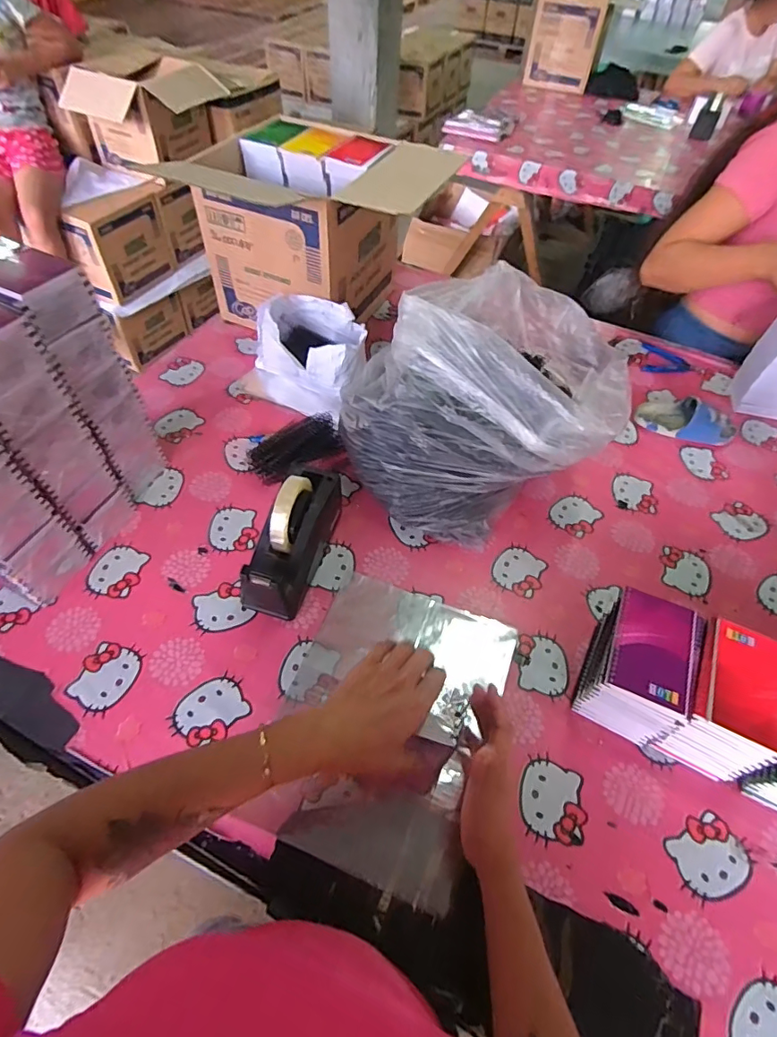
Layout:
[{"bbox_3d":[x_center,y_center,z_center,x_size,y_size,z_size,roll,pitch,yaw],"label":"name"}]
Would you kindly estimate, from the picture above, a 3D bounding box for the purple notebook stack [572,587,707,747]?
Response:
[{"bbox_3d":[0.294,0.187,0.603,0.107,0.129,0.150,21,55,11],"label":"purple notebook stack"}]

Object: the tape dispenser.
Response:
[{"bbox_3d":[-0.133,0.026,0.701,0.074,0.131,0.204,18,55,9],"label":"tape dispenser"}]

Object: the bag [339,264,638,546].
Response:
[{"bbox_3d":[0.157,-0.177,0.776,0.354,0.269,0.399,31,58,18],"label":"bag"}]

